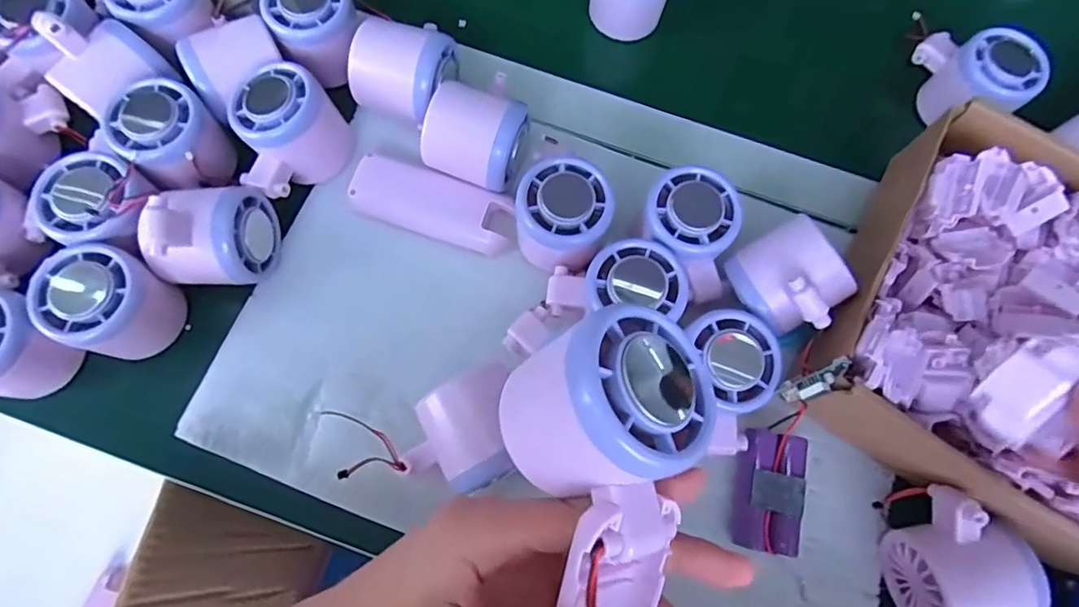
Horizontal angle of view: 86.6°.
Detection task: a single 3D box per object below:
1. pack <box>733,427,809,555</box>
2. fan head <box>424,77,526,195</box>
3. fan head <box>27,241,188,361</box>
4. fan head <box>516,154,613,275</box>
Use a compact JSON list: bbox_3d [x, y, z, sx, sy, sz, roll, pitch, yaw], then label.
[{"bbox_3d":[0.132,0.107,0.328,0.035,0.021,0.065,13,74,2],"label":"pack"},{"bbox_3d":[-0.037,-0.103,0.360,0.058,0.053,0.055,23,75,4],"label":"fan head"},{"bbox_3d":[-0.241,0.001,0.325,0.050,0.054,0.053,1,74,-2],"label":"fan head"},{"bbox_3d":[0.013,-0.049,0.348,0.053,0.054,0.058,1,74,-2],"label":"fan head"}]

